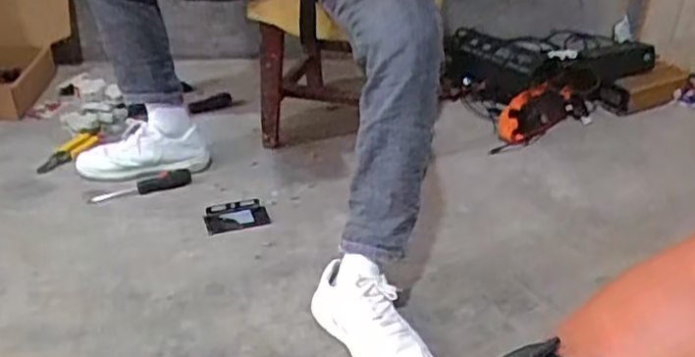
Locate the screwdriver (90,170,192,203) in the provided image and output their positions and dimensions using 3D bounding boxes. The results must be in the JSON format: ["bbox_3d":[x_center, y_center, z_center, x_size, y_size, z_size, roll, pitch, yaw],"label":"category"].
[{"bbox_3d":[-0.407,0.013,1.395,0.198,0.034,0.030,-12,36,-21],"label":"screwdriver"}]

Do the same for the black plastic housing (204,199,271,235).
[{"bbox_3d":[-0.207,0.069,1.313,0.117,0.016,0.080,-11,35,-19],"label":"black plastic housing"}]

